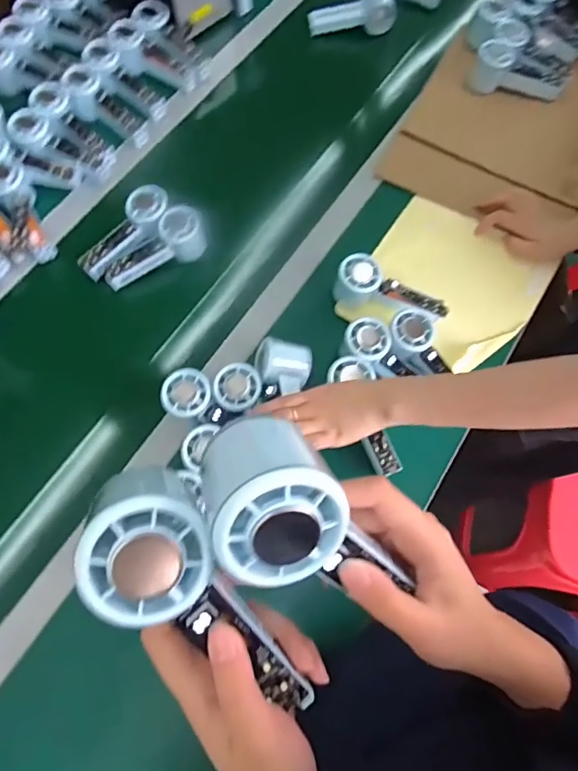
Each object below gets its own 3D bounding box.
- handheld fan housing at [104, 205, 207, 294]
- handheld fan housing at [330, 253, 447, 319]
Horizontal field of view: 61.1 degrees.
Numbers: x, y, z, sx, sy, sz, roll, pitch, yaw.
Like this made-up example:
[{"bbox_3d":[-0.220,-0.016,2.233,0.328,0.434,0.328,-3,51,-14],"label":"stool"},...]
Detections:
[{"bbox_3d":[-0.192,-0.195,0.697,0.152,0.061,0.047,-28,73,-12],"label":"handheld fan housing"},{"bbox_3d":[0.134,-0.117,0.672,0.154,0.058,0.065,29,71,8],"label":"handheld fan housing"}]

